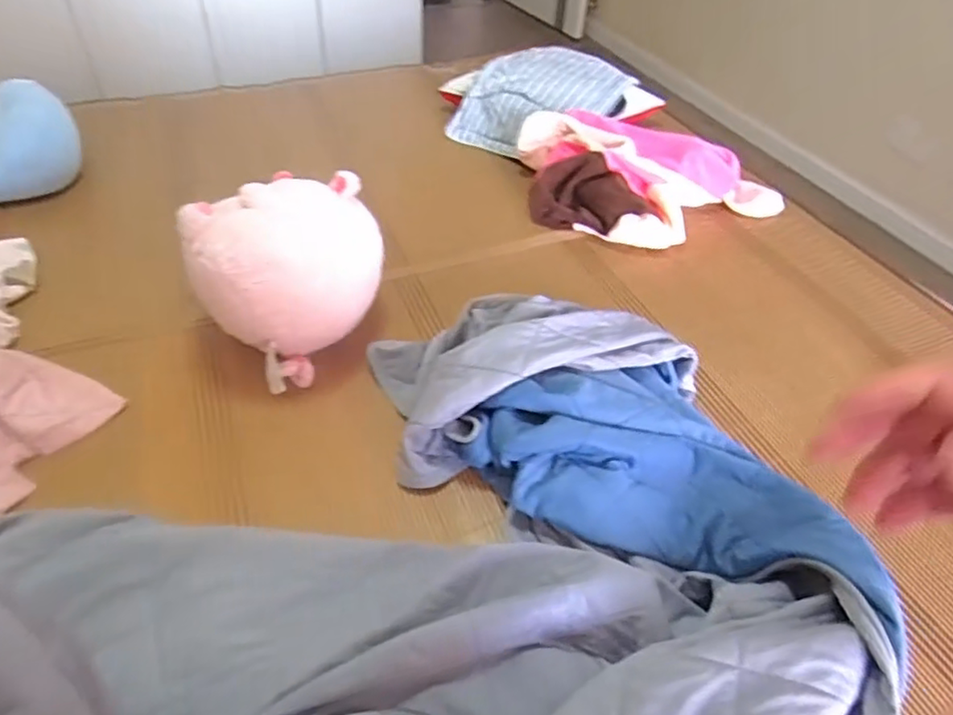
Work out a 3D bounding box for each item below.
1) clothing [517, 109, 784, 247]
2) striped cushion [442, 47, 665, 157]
[{"bbox_3d":[0.312,-0.334,1.211,0.515,0.103,0.305,17,46,14],"label":"clothing"},{"bbox_3d":[0.180,-0.588,1.463,0.490,0.130,0.281,-7,45,-10],"label":"striped cushion"}]

